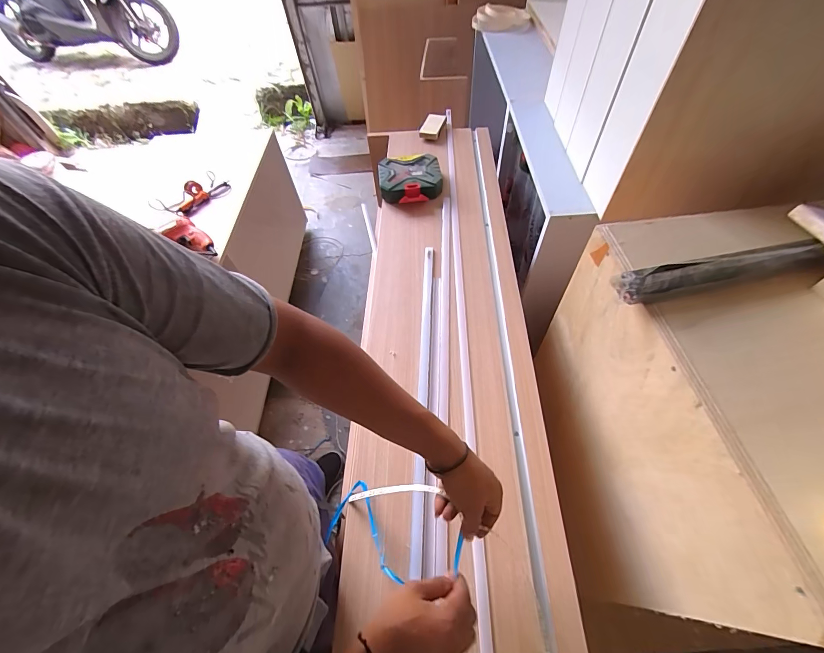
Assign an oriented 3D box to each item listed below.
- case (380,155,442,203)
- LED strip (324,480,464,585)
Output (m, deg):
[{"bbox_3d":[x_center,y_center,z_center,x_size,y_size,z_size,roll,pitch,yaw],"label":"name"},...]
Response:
[{"bbox_3d":[-0.005,-0.411,0.986,0.173,0.058,0.176,-4,56,1],"label":"case"},{"bbox_3d":[-0.036,0.275,0.480,0.226,0.029,0.110,-18,66,37],"label":"LED strip"}]

